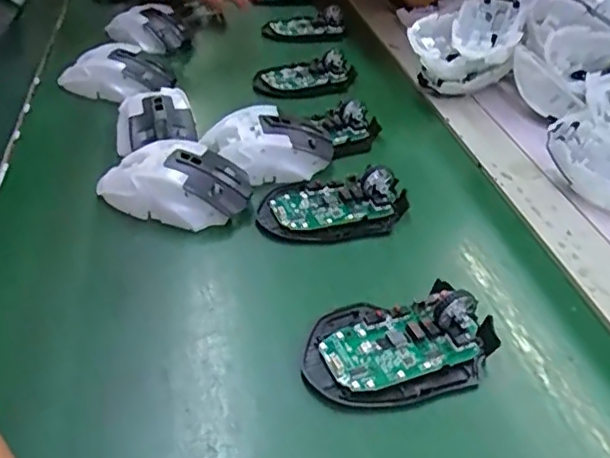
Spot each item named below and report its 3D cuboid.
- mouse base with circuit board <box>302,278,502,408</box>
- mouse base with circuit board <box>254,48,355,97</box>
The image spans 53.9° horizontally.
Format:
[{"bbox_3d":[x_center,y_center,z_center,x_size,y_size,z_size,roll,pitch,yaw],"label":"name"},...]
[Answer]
[{"bbox_3d":[0.056,0.062,0.340,0.111,0.031,0.069,-10,35,-12],"label":"mouse base with circuit board"},{"bbox_3d":[0.004,-0.155,0.605,0.111,0.026,0.051,-22,39,-26],"label":"mouse base with circuit board"}]

